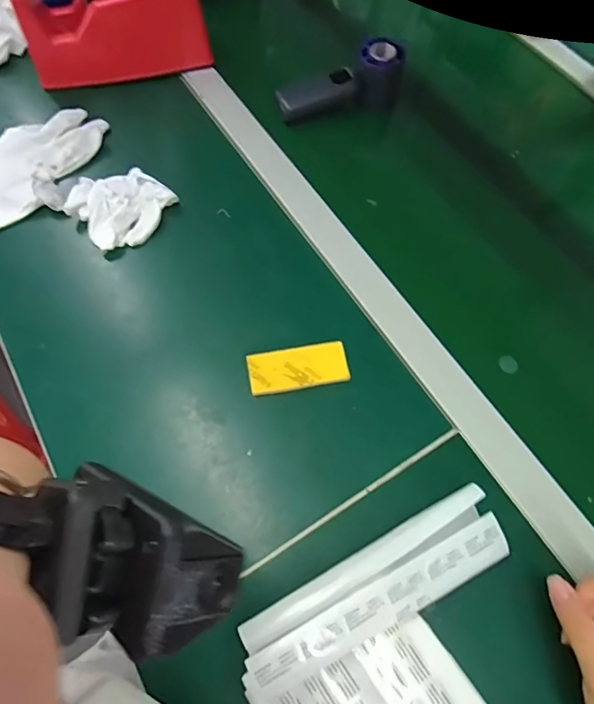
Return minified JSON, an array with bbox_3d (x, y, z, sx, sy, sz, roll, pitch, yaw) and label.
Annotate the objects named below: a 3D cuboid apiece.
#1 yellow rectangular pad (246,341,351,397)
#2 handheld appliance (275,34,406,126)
[{"bbox_3d":[0.001,0.014,0.398,0.086,0.004,0.038,-9,65,-7],"label":"yellow rectangular pad"},{"bbox_3d":[0.053,-0.312,0.536,0.155,0.059,0.061,-17,65,3],"label":"handheld appliance"}]

